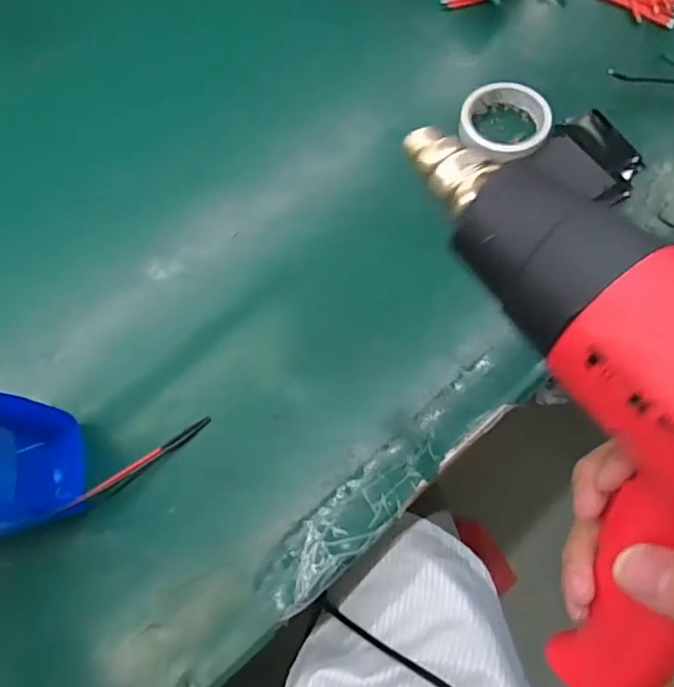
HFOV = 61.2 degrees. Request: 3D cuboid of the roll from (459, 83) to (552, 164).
[{"bbox_3d":[0.174,-0.230,0.592,0.089,0.020,0.093,-1,68,3],"label":"roll"}]

